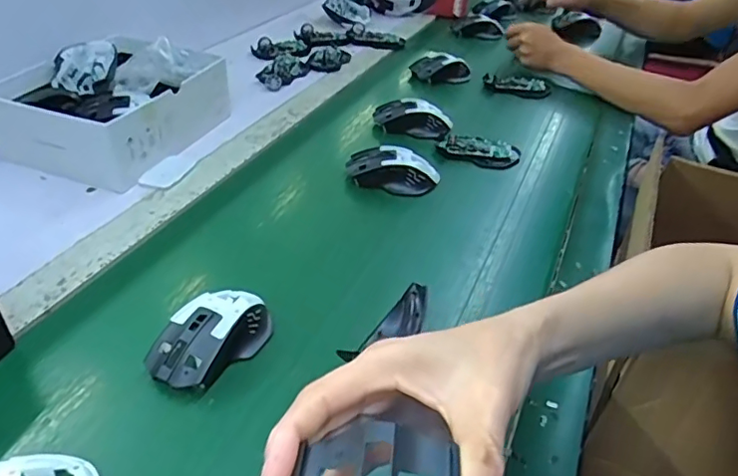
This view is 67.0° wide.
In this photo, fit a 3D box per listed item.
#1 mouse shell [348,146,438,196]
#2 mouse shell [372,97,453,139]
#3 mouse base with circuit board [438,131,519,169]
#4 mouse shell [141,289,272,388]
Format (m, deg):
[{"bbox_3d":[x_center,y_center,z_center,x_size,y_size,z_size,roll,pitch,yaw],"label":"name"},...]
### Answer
[{"bbox_3d":[0.030,-0.087,0.698,0.115,0.041,0.066,14,39,6],"label":"mouse shell"},{"bbox_3d":[0.063,-0.173,0.819,0.115,0.047,0.064,14,39,7],"label":"mouse shell"},{"bbox_3d":[0.152,-0.120,0.767,0.106,0.017,0.063,14,39,13],"label":"mouse base with circuit board"},{"bbox_3d":[-0.131,0.079,0.462,0.066,0.037,0.110,25,42,25],"label":"mouse shell"}]

